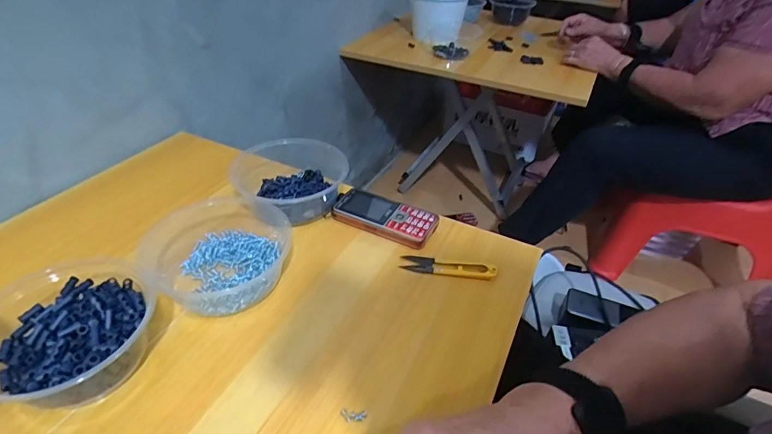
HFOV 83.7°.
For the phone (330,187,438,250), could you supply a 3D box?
[{"bbox_3d":[0.000,-0.002,0.541,0.126,0.019,0.056,20,43,20],"label":"phone"}]

